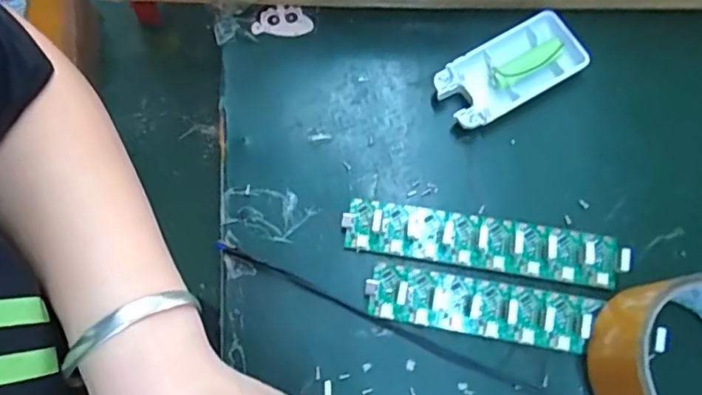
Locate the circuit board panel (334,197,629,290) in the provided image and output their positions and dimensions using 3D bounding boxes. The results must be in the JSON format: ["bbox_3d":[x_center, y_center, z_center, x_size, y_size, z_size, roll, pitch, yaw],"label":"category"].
[{"bbox_3d":[0.076,0.025,0.331,0.157,0.015,0.031,9,71,3],"label":"circuit board panel"}]

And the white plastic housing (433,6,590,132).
[{"bbox_3d":[0.100,-0.080,0.366,0.093,0.016,0.046,-29,75,-8],"label":"white plastic housing"}]

